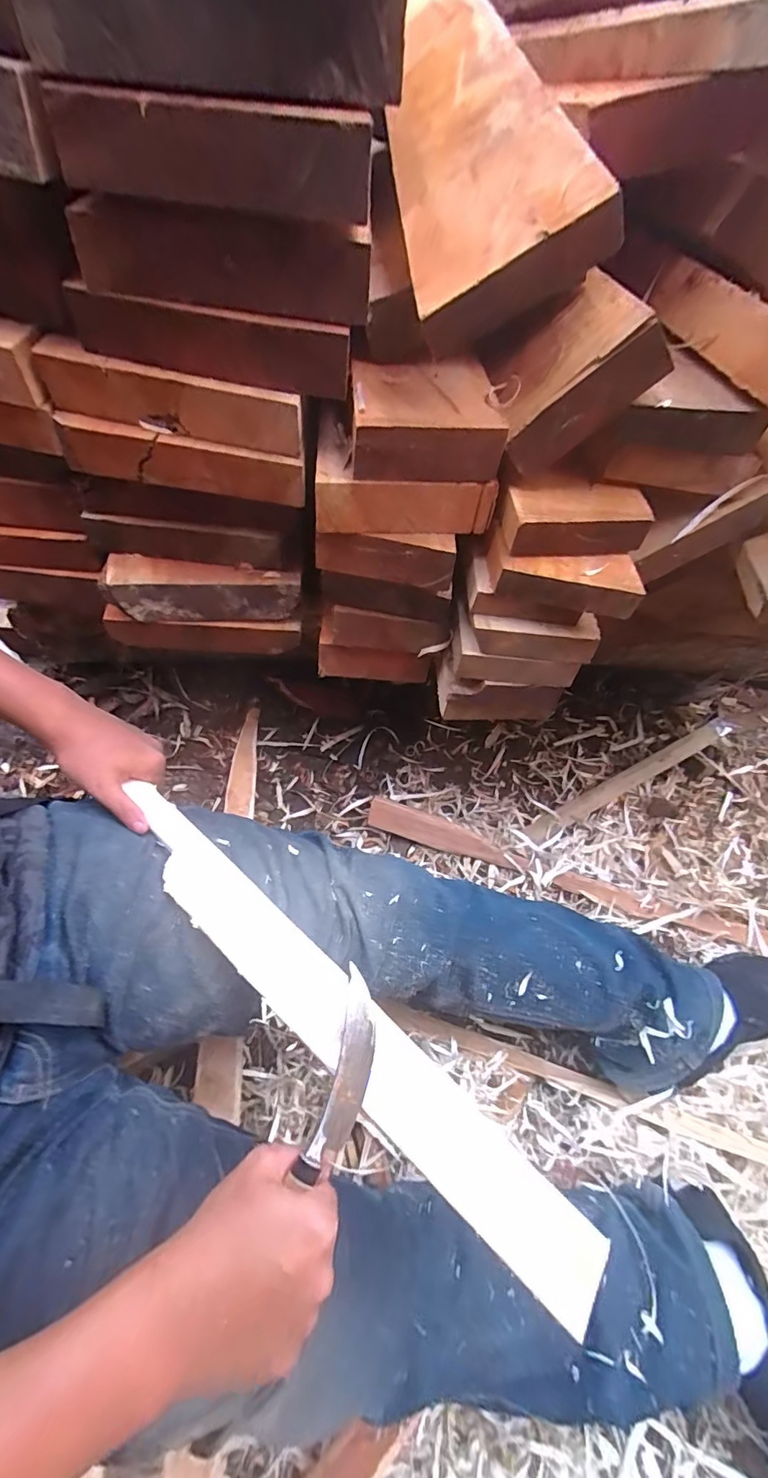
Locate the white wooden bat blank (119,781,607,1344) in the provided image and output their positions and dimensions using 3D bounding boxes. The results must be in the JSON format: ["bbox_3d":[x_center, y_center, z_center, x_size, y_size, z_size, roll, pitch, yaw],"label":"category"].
[{"bbox_3d":[-0.051,0.194,0.373,0.464,0.022,0.055,38,63,19],"label":"white wooden bat blank"}]

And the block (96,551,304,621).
[{"bbox_3d":[-0.185,-0.153,0.518,0.189,0.045,0.050,0,57,-2],"label":"block"}]

